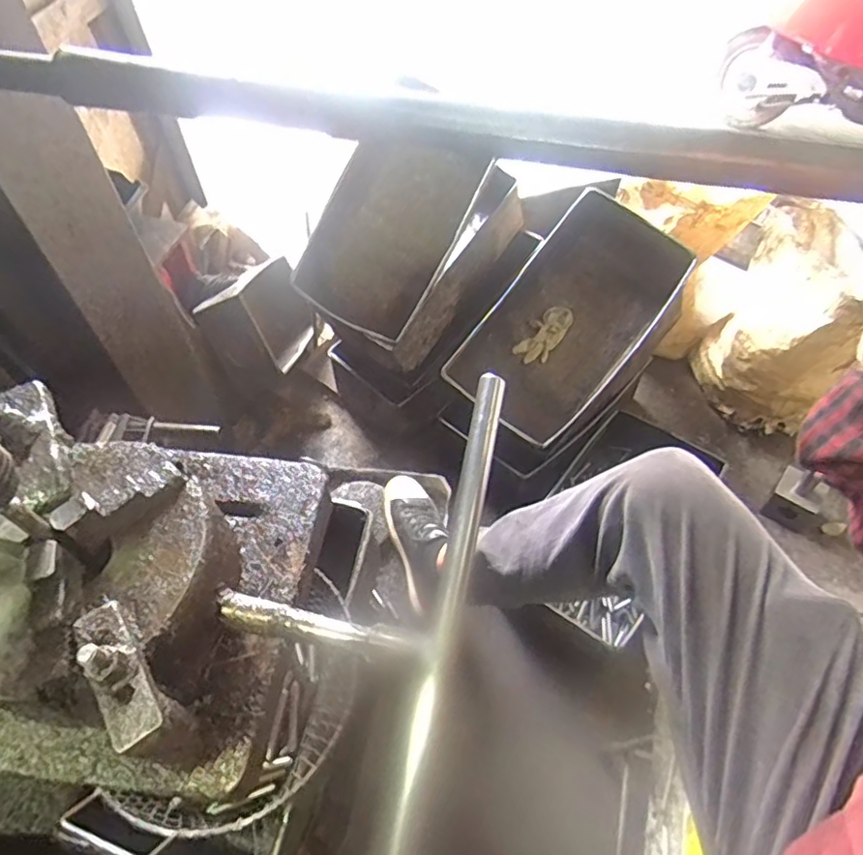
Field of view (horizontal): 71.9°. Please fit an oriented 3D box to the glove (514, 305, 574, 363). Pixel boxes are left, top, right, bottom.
[{"bbox_3d":[0.291,-0.239,1.528,0.084,0.019,0.169,38,94,0],"label":"glove"}]

